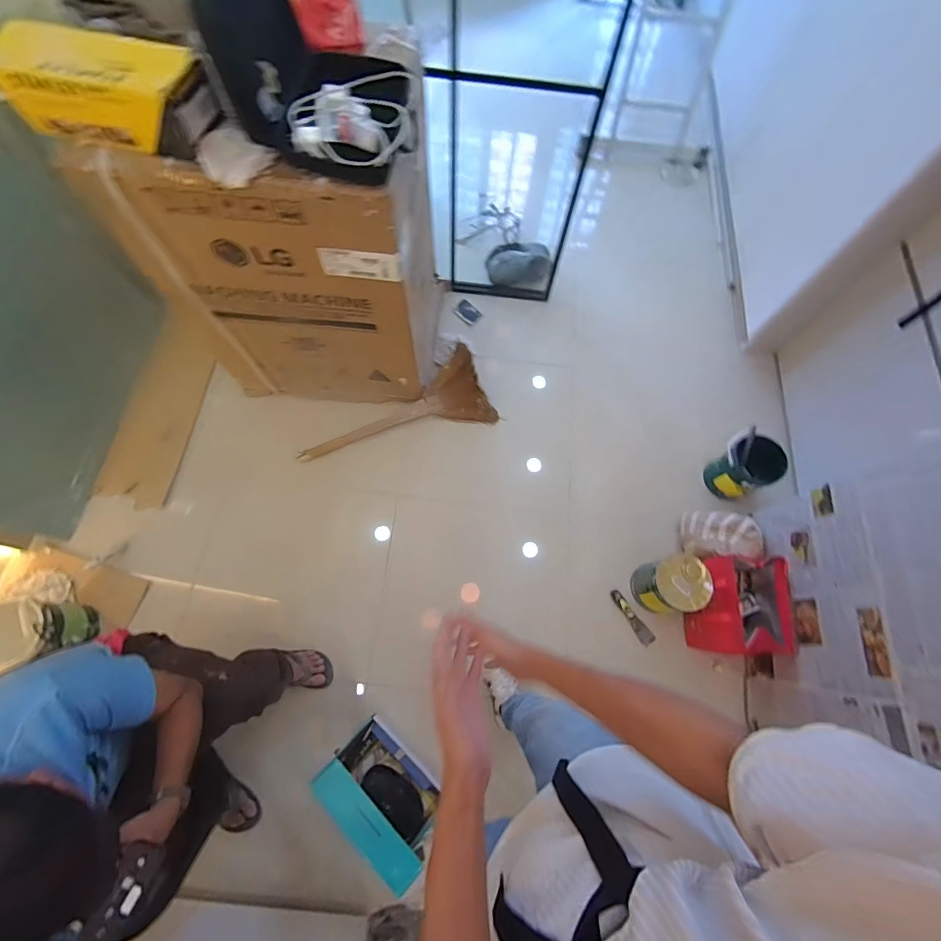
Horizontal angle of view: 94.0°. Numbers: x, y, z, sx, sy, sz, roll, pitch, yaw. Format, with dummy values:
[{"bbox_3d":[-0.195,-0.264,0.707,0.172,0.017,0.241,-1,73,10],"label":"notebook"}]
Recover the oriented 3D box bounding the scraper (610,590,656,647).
[{"bbox_3d":[0.521,0.476,1.423,0.046,0.014,0.191,-32,74,-13],"label":"scraper"}]

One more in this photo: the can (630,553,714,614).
[{"bbox_3d":[0.612,0.353,1.355,0.176,0.191,0.163,1,70,-2],"label":"can"}]

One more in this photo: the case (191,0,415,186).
[{"bbox_3d":[-0.260,-0.747,0.791,0.288,0.237,0.329,8,70,0],"label":"case"}]

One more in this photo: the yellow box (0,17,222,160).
[{"bbox_3d":[-0.661,-0.698,0.804,0.338,0.126,0.137,6,70,0],"label":"yellow box"}]

